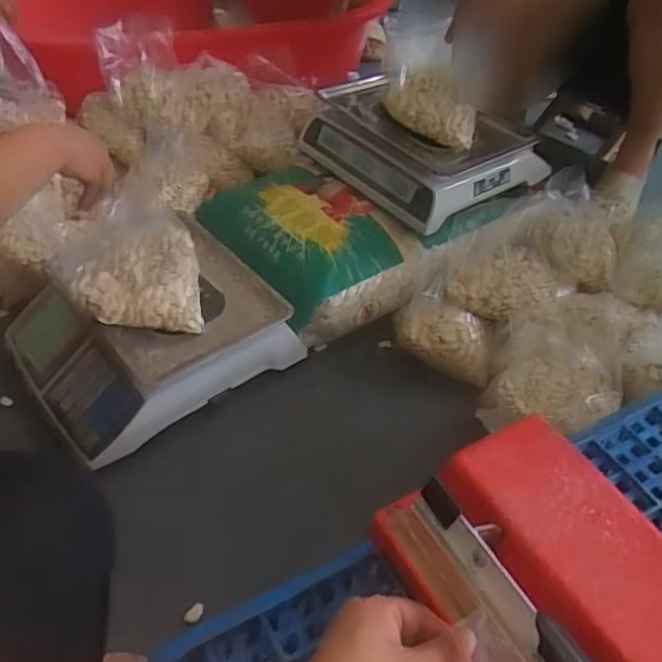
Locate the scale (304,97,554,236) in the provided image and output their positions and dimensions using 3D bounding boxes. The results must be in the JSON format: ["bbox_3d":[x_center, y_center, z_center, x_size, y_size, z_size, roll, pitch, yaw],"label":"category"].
[{"bbox_3d":[0.161,-0.334,1.145,0.327,0.123,0.327,-30,55,-32],"label":"scale"}]

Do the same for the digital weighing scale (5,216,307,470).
[{"bbox_3d":[-0.265,0.001,0.946,0.344,0.104,0.282,-25,52,-29],"label":"digital weighing scale"}]

